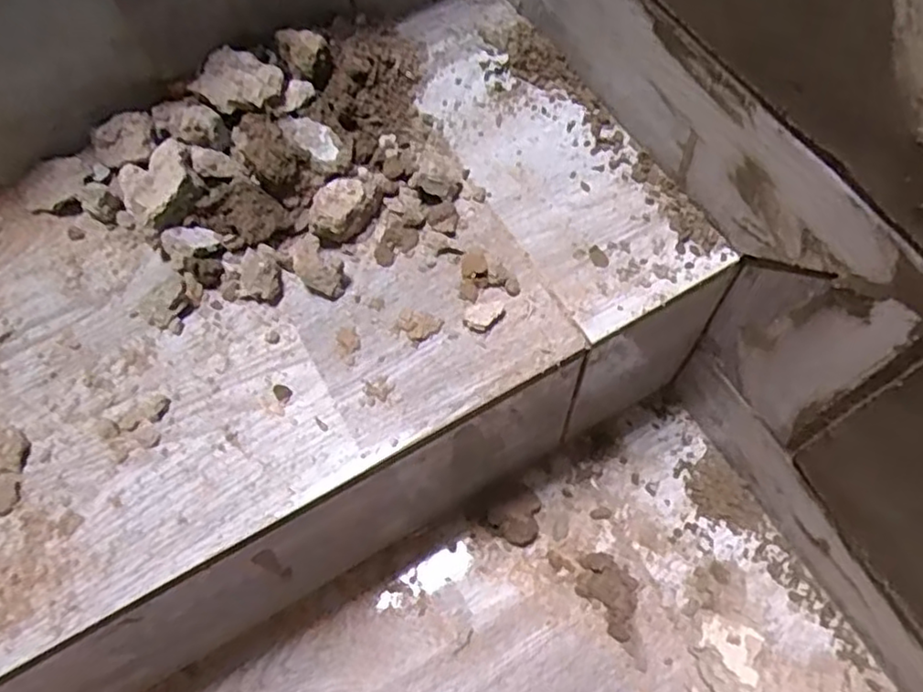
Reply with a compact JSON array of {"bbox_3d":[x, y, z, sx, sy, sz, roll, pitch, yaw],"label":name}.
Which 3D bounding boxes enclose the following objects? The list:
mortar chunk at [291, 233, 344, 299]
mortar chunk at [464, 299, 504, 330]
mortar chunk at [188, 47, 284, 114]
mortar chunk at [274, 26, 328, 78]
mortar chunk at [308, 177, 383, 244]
[{"bbox_3d":[-0.076,-0.043,0.356,0.021,0.019,0.038,-38,69,-13],"label":"mortar chunk"},{"bbox_3d":[0.011,-0.017,0.346,0.014,0.007,0.021,37,73,18],"label":"mortar chunk"},{"bbox_3d":[-0.126,-0.150,0.386,0.050,0.017,0.036,27,70,15],"label":"mortar chunk"},{"bbox_3d":[-0.090,-0.169,0.388,0.026,0.017,0.029,-20,66,-6],"label":"mortar chunk"},{"bbox_3d":[-0.062,-0.074,0.365,0.021,0.022,0.041,41,74,19],"label":"mortar chunk"}]

